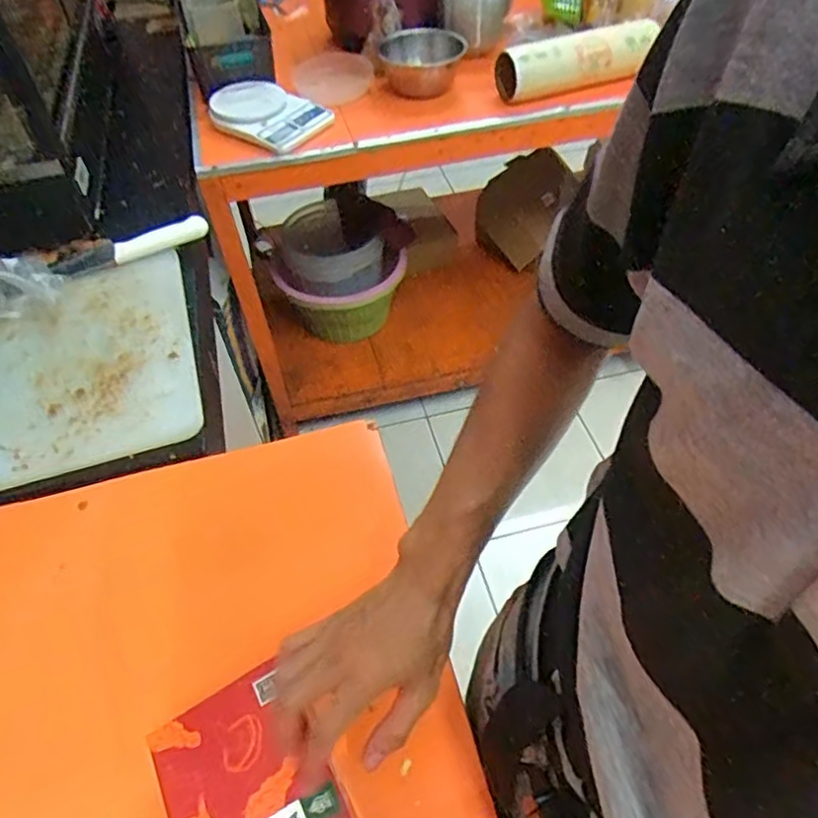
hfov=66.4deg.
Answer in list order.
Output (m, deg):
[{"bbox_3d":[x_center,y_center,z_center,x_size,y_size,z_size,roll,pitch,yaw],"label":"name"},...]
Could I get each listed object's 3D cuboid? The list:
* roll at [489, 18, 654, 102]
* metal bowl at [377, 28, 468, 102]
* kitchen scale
[{"bbox_3d":[0.323,-0.669,1.191,0.343,0.083,0.073,-15,51,-10],"label":"roll"},{"bbox_3d":[0.026,-0.694,1.240,0.173,0.063,0.201,0,50,3],"label":"metal bowl"},{"bbox_3d":[-0.263,-0.550,1.168,0.208,0.049,0.159,30,59,24],"label":"kitchen scale"}]

